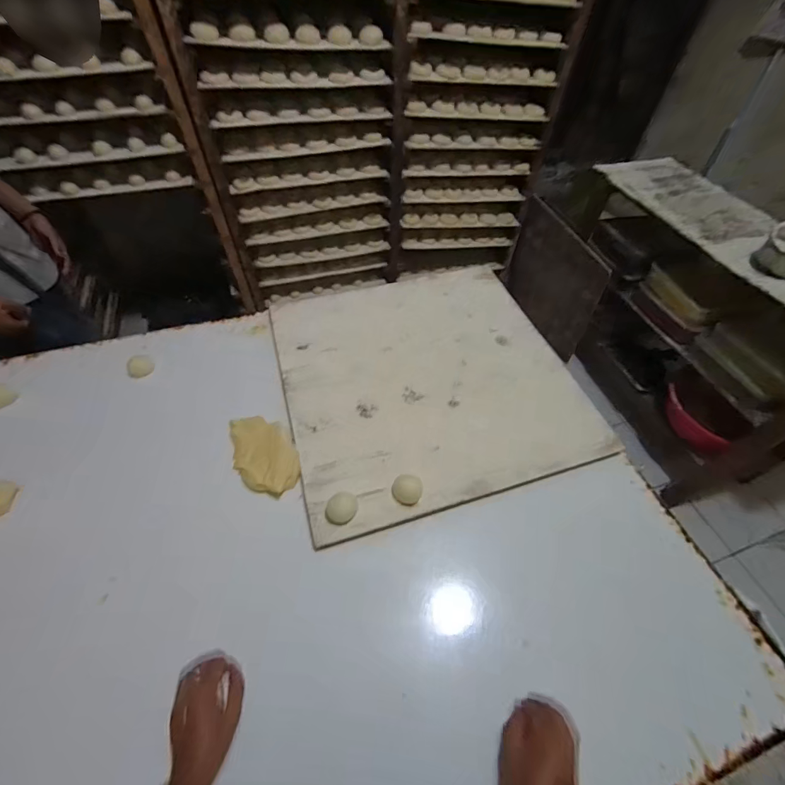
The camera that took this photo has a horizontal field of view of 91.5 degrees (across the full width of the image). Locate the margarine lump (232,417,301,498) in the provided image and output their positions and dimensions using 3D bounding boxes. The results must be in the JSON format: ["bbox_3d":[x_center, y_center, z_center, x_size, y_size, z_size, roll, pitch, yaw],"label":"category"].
[{"bbox_3d":[-0.228,0.103,0.678,0.099,0.022,0.177,-24,58,-19],"label":"margarine lump"}]

